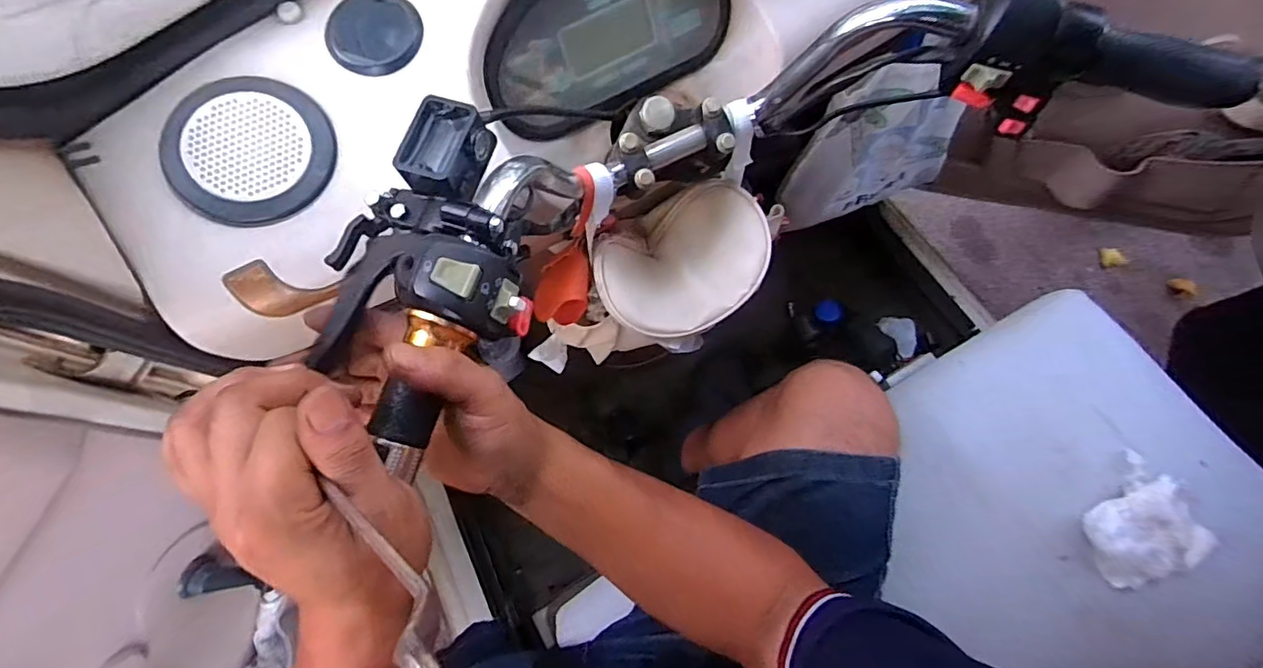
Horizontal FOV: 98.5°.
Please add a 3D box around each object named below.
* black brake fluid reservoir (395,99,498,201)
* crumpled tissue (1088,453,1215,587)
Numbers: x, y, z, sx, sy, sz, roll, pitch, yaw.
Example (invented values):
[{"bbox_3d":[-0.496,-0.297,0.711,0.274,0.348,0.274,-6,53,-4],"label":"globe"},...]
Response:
[{"bbox_3d":[-0.113,-0.112,0.335,0.044,0.028,0.058,20,74,8],"label":"black brake fluid reservoir"},{"bbox_3d":[0.557,0.212,0.590,0.127,0.031,0.097,-41,75,-11],"label":"crumpled tissue"}]

